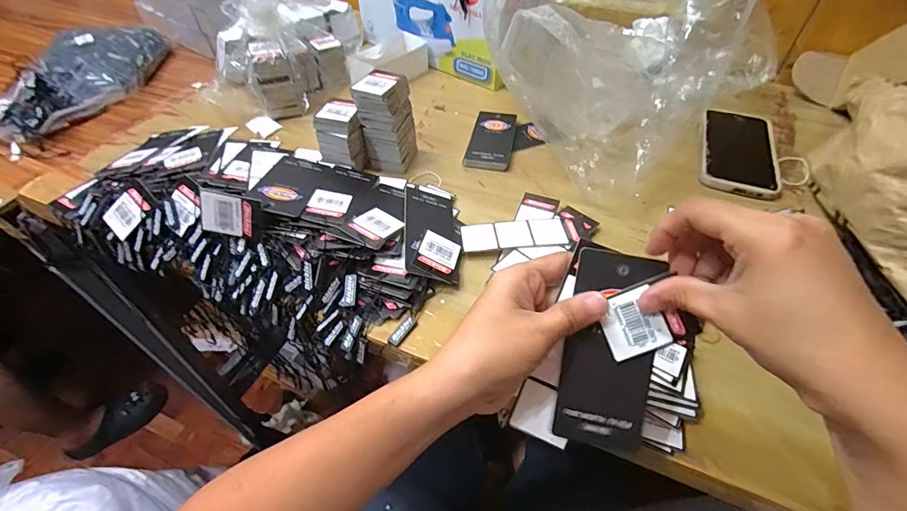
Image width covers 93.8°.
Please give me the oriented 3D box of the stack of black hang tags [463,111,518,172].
[{"bbox_3d":[0.047,-0.140,0.512,0.051,0.009,0.109,9,49,9],"label":"stack of black hang tags"}]

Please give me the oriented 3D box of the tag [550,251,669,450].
[{"bbox_3d":[0.088,0.053,0.240,0.048,0.005,0.108,10,90,11],"label":"tag"}]

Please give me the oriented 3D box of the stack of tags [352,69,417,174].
[{"bbox_3d":[-0.070,-0.143,0.459,0.043,0.097,0.052,12,50,11],"label":"stack of tags"}]

